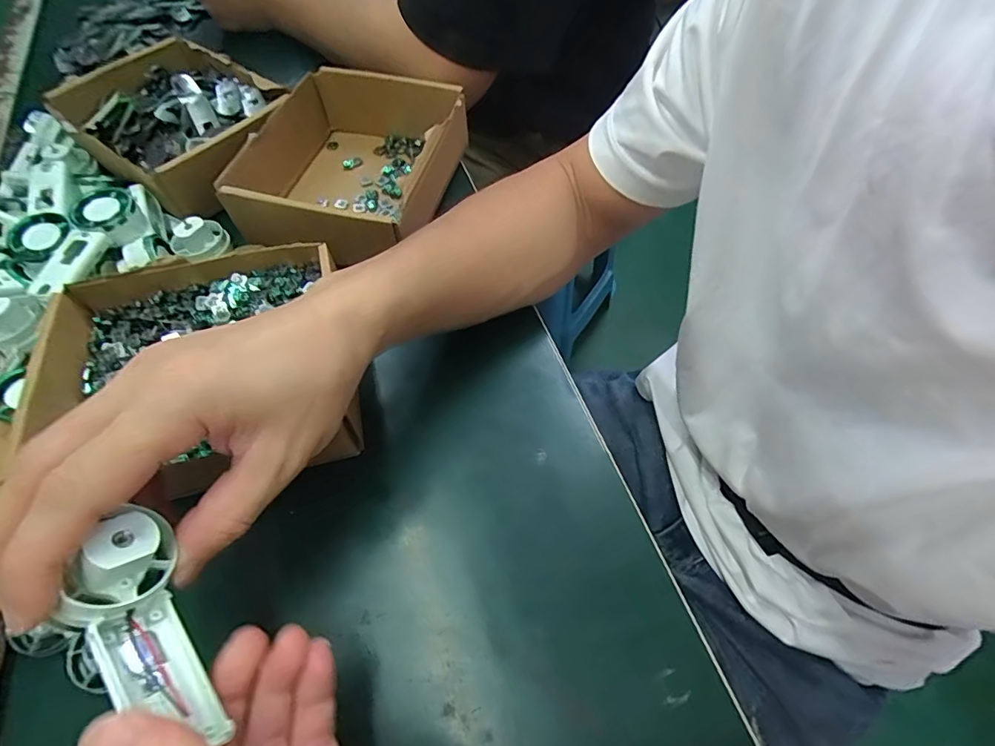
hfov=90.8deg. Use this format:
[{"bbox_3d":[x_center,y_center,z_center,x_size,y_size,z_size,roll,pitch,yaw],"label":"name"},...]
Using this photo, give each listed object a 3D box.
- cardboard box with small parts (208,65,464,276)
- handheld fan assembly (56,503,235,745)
[{"bbox_3d":[-0.115,-0.170,0.398,0.147,0.058,0.177,13,60,9],"label":"cardboard box with small parts"},{"bbox_3d":[-0.125,0.090,0.174,0.028,0.027,0.081,-22,90,-12],"label":"handheld fan assembly"}]

